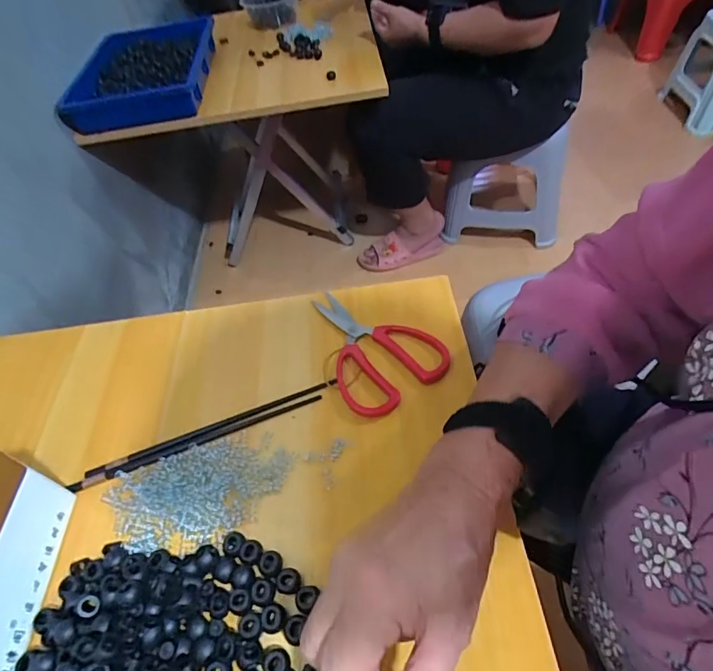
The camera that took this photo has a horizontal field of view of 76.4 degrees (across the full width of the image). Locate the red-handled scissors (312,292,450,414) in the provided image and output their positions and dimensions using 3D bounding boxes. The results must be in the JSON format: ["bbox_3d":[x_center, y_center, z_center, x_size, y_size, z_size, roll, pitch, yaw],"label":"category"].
[{"bbox_3d":[0.011,0.003,0.454,0.106,0.015,0.160,-28,54,-17],"label":"red-handled scissors"}]

